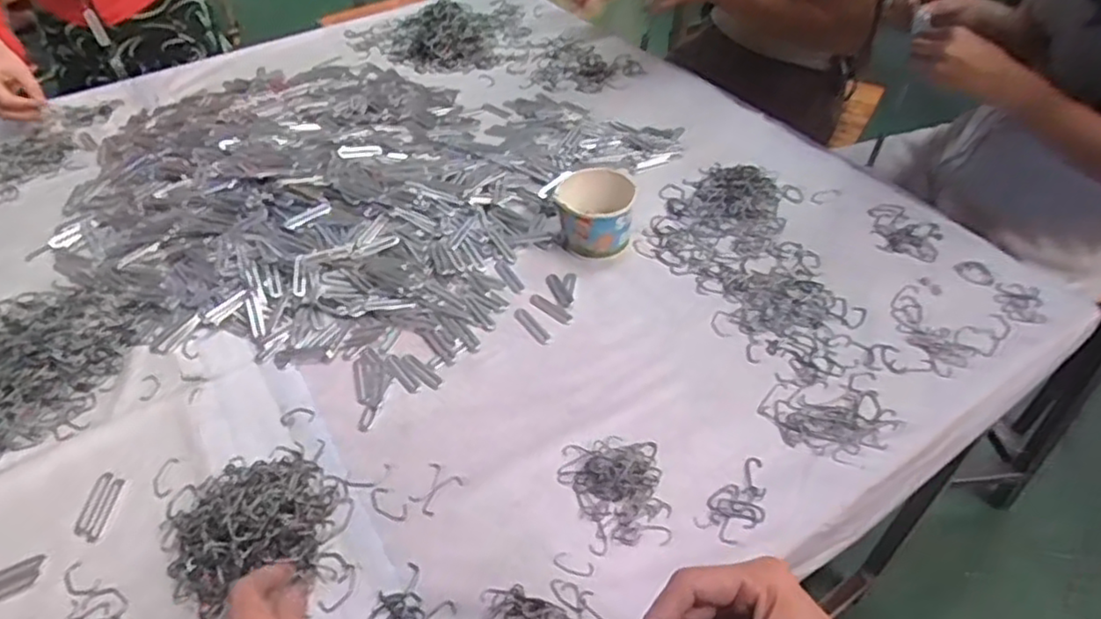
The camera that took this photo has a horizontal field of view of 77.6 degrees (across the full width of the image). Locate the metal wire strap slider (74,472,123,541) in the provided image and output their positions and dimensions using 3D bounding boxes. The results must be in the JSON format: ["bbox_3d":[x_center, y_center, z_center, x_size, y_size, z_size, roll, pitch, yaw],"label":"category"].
[{"bbox_3d":[-0.395,0.172,0.599,0.025,0.004,0.062,0,46,2],"label":"metal wire strap slider"}]

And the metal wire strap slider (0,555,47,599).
[{"bbox_3d":[-0.441,0.220,0.550,0.061,0.004,0.026,-23,50,-19],"label":"metal wire strap slider"}]

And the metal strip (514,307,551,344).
[{"bbox_3d":[-0.020,0.017,0.735,0.017,0.004,0.061,-29,52,-24],"label":"metal strip"}]

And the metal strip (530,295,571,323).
[{"bbox_3d":[0.000,-0.001,0.753,0.056,0.004,0.014,33,55,29],"label":"metal strip"}]

